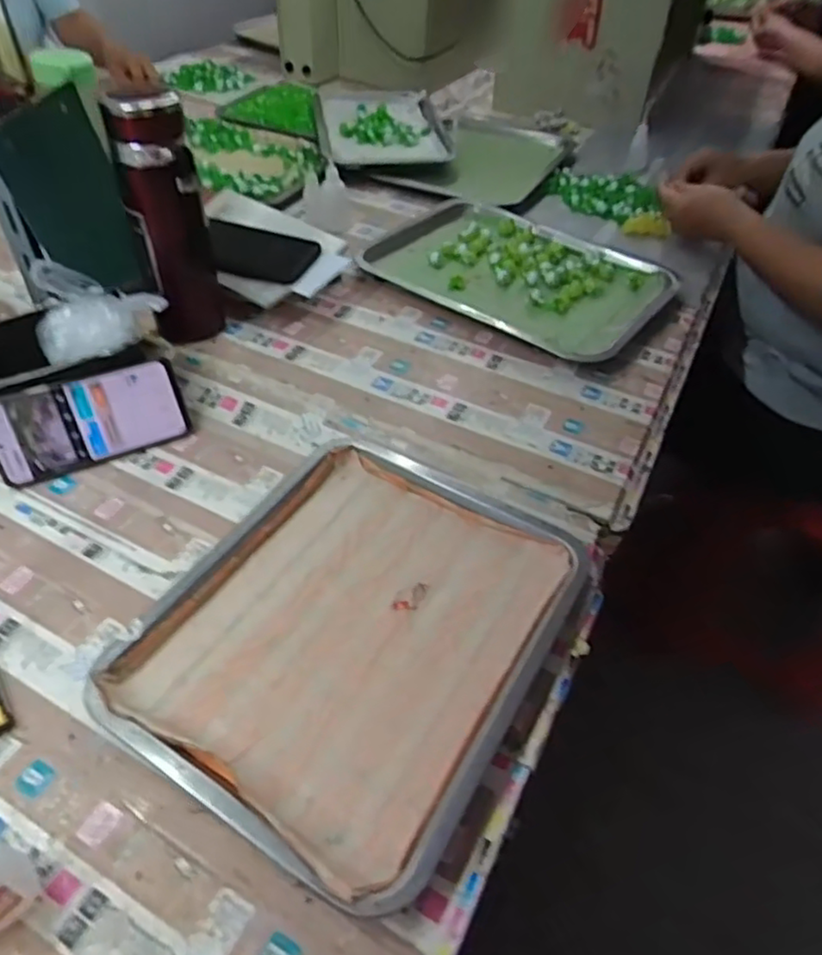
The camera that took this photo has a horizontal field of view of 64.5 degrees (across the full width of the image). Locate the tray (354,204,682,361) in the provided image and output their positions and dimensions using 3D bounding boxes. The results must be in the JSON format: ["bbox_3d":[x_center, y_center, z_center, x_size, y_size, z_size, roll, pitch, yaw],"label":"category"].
[{"bbox_3d":[0.128,-0.258,0.805,0.354,0.031,0.228,30,52,22],"label":"tray"}]

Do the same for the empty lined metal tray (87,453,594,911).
[{"bbox_3d":[-0.039,0.107,0.491,0.262,0.036,0.311,28,54,18],"label":"empty lined metal tray"}]

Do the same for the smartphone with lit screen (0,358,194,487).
[{"bbox_3d":[-0.293,-0.052,0.599,0.163,0.077,0.007,-21,16,-22],"label":"smartphone with lit screen"}]

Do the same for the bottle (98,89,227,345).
[{"bbox_3d":[-0.229,-0.234,0.620,0.070,0.218,0.058,-7,48,-10],"label":"bottle"}]

